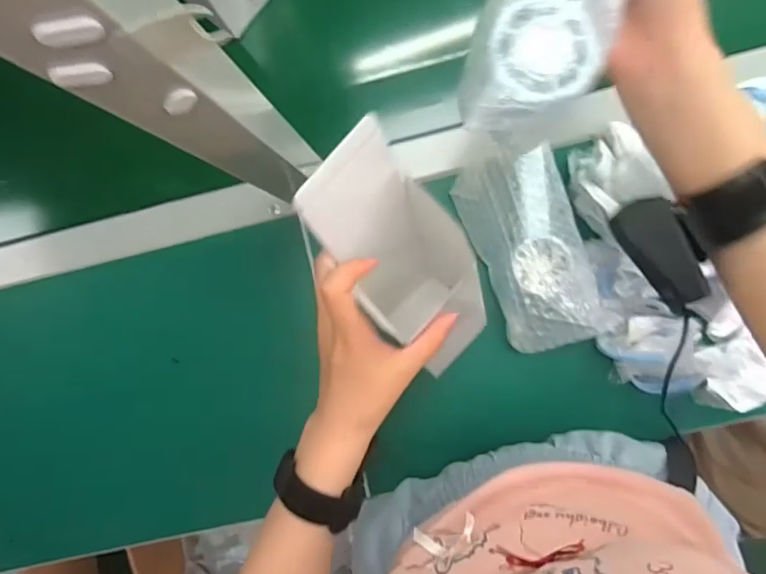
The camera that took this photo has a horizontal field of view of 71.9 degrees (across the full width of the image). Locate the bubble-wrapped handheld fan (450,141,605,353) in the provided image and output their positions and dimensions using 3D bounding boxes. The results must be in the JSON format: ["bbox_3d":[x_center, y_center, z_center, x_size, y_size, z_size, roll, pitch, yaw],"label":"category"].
[{"bbox_3d":[0.134,-0.035,0.473,0.092,0.062,0.177,-21,91,5],"label":"bubble-wrapped handheld fan"}]

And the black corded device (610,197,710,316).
[{"bbox_3d":[0.174,-0.023,0.326,0.033,0.021,0.073,-29,97,41],"label":"black corded device"}]

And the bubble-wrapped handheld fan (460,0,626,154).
[{"bbox_3d":[0.094,-0.161,0.276,0.074,0.039,0.179,19,92,4],"label":"bubble-wrapped handheld fan"}]

